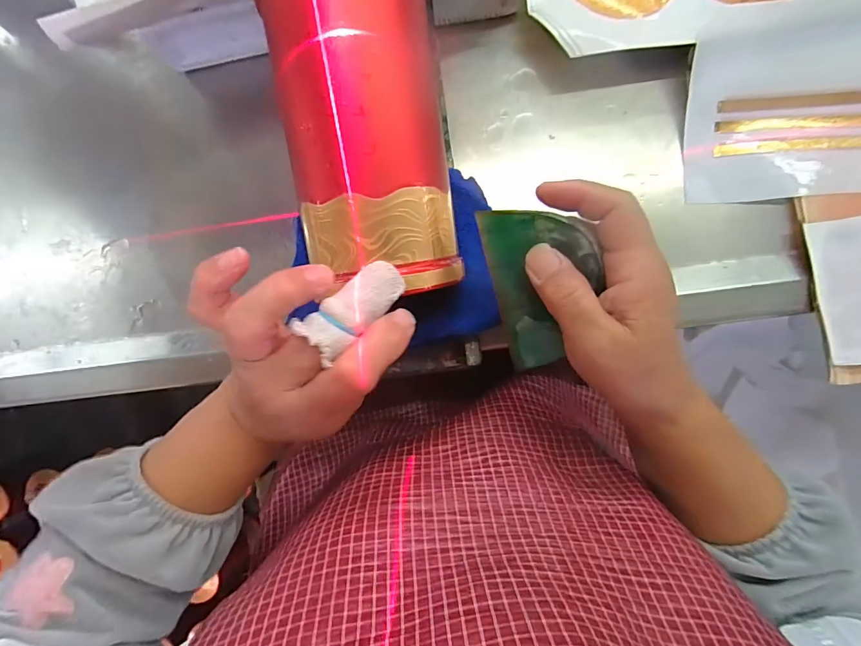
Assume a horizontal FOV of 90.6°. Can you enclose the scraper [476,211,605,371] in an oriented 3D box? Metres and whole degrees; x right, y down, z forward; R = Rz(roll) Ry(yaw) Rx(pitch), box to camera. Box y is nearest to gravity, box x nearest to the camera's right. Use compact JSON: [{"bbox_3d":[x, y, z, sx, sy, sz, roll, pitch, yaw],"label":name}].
[{"bbox_3d":[0.063,-0.018,0.232,0.056,0.004,0.093,-8,112,24],"label":"scraper"}]

